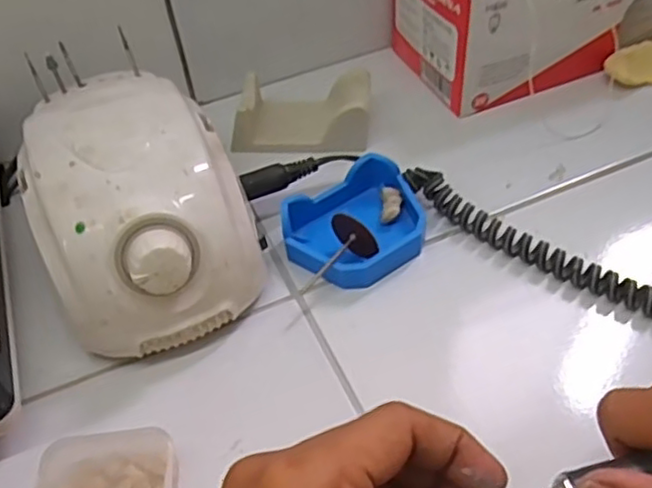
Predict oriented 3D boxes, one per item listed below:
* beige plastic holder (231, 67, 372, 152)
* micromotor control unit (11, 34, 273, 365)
[{"bbox_3d":[-0.015,-0.088,0.423,0.085,0.027,0.045,2,49,5],"label":"beige plastic holder"},{"bbox_3d":[-0.097,-0.019,0.343,0.096,0.081,0.140,-20,50,-13],"label":"micromotor control unit"}]

